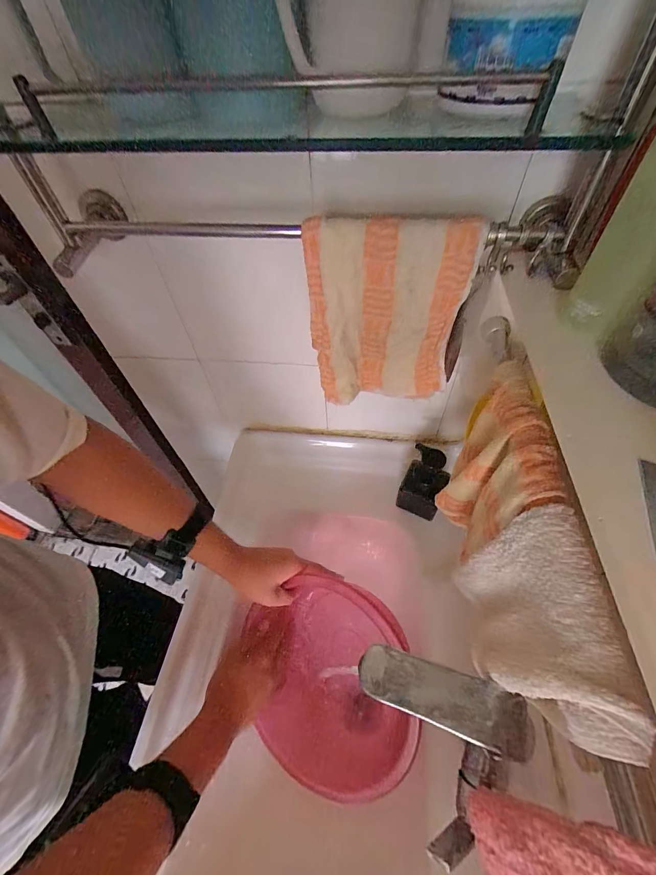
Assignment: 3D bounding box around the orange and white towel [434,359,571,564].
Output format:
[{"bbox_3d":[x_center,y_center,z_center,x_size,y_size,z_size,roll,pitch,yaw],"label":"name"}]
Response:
[{"bbox_3d":[0.160,0.035,0.359,0.055,0.176,0.150,-3,54,1],"label":"orange and white towel"}]

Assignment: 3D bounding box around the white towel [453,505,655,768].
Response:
[{"bbox_3d":[0.147,0.139,0.258,0.049,0.129,0.135,2,54,5],"label":"white towel"}]

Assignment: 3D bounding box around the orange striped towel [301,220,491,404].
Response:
[{"bbox_3d":[0.058,-0.118,0.365,0.156,0.193,0.045,2,54,5],"label":"orange striped towel"}]

